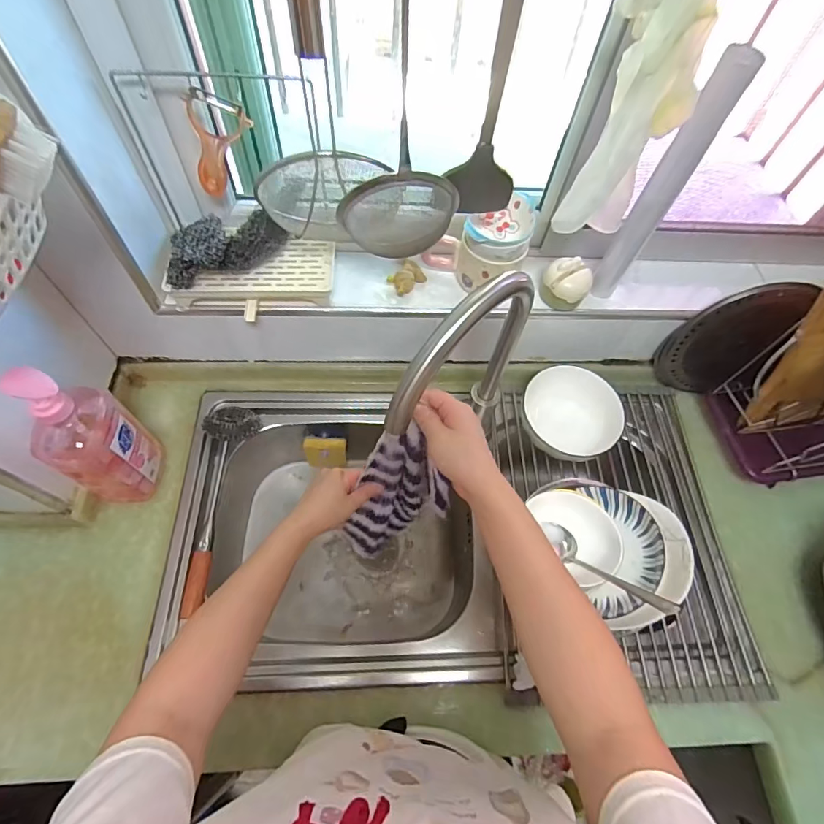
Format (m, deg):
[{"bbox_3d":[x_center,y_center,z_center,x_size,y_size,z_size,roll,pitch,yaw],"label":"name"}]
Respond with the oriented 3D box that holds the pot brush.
[{"bbox_3d":[-0.292,0.125,0.647,0.078,0.040,0.302,6,61,1],"label":"pot brush"}]

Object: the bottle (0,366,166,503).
[{"bbox_3d":[-0.391,0.033,0.551,0.067,0.282,0.099,26,64,11],"label":"bottle"}]

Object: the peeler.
[{"bbox_3d":[-0.233,-0.313,0.537,0.067,0.133,0.027,17,60,-20],"label":"peeler"}]

